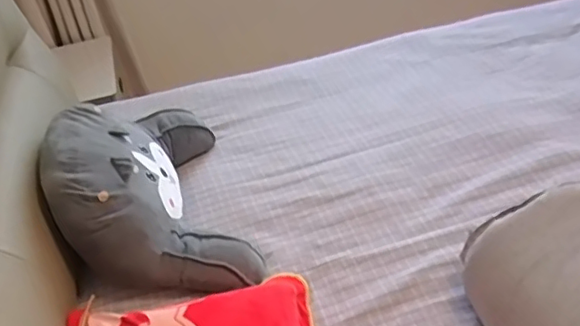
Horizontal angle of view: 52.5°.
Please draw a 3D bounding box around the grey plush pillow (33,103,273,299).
[{"bbox_3d":[-0.326,0.032,1.314,0.374,0.274,0.588,-17,39,-12],"label":"grey plush pillow"}]

